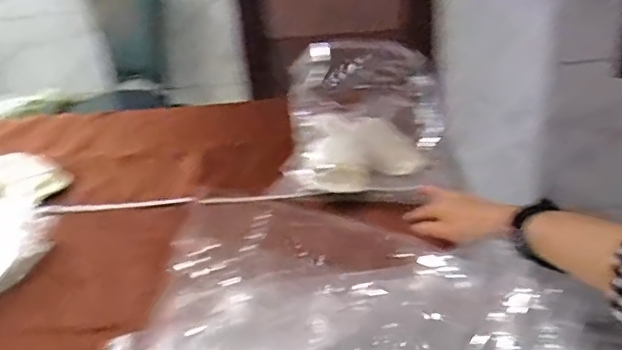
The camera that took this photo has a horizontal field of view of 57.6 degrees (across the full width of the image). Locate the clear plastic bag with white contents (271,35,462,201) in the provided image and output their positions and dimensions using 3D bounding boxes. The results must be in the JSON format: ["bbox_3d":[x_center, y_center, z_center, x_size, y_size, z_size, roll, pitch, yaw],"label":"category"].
[{"bbox_3d":[0.094,-0.104,0.978,0.278,0.178,0.329,-2,26,7],"label":"clear plastic bag with white contents"}]

